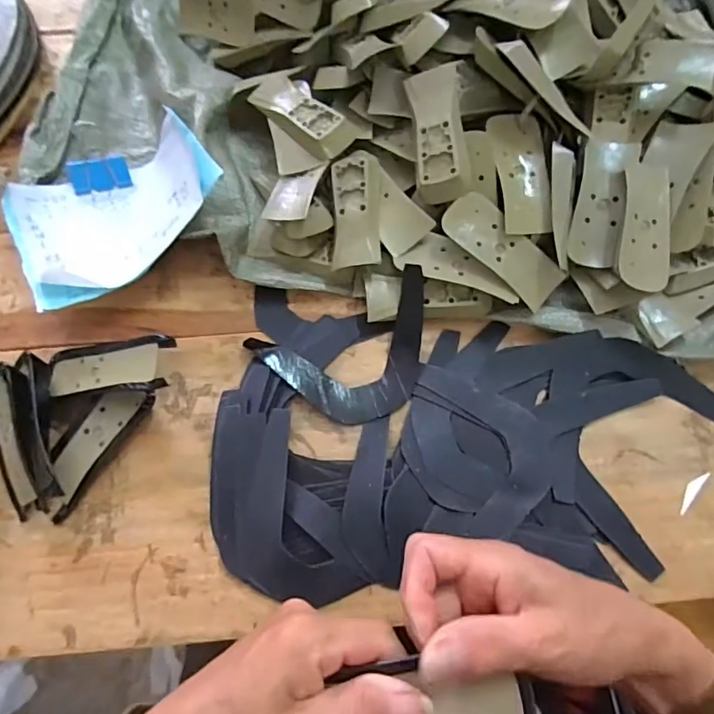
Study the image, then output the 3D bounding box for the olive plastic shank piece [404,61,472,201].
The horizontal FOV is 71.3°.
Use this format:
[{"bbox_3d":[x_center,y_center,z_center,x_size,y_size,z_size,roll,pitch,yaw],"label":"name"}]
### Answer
[{"bbox_3d":[0.068,-0.185,0.410,0.042,0.022,0.107,-5,89,-1],"label":"olive plastic shank piece"}]

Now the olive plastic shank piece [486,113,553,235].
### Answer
[{"bbox_3d":[0.134,-0.151,0.410,0.042,0.022,0.100,-4,72,-2],"label":"olive plastic shank piece"}]

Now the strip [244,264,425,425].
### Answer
[{"bbox_3d":[-0.003,0.000,0.403,0.152,0.037,0.100,-21,72,-6],"label":"strip"}]

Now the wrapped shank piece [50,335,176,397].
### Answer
[{"bbox_3d":[-0.193,0.009,0.398,0.109,0.021,0.042,-7,70,18],"label":"wrapped shank piece"}]

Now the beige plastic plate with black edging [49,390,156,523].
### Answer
[{"bbox_3d":[-0.209,0.067,0.392,0.040,0.016,0.109,34,75,12],"label":"beige plastic plate with black edging"}]

